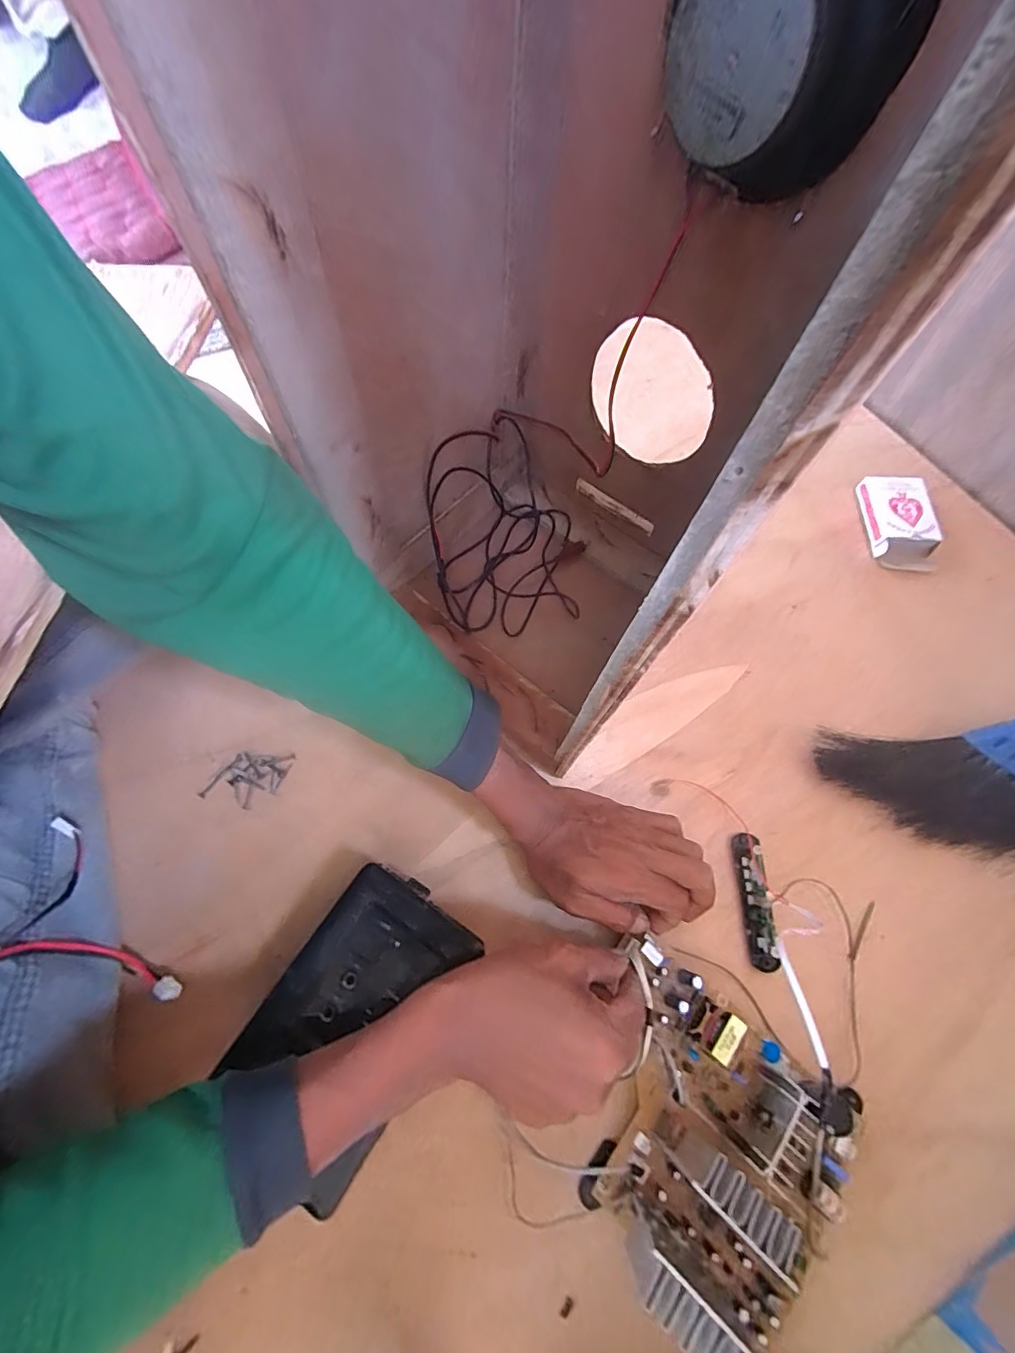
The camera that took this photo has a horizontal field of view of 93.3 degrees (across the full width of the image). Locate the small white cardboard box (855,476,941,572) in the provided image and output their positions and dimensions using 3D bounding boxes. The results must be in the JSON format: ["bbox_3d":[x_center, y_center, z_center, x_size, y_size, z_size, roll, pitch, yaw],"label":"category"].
[{"bbox_3d":[0.447,-0.178,0.549,0.066,0.025,0.117,4,67,1],"label":"small white cardboard box"}]

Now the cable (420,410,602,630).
[{"bbox_3d":[0.003,-0.151,0.472,0.156,0.119,0.191,7,67,2],"label":"cable"}]

